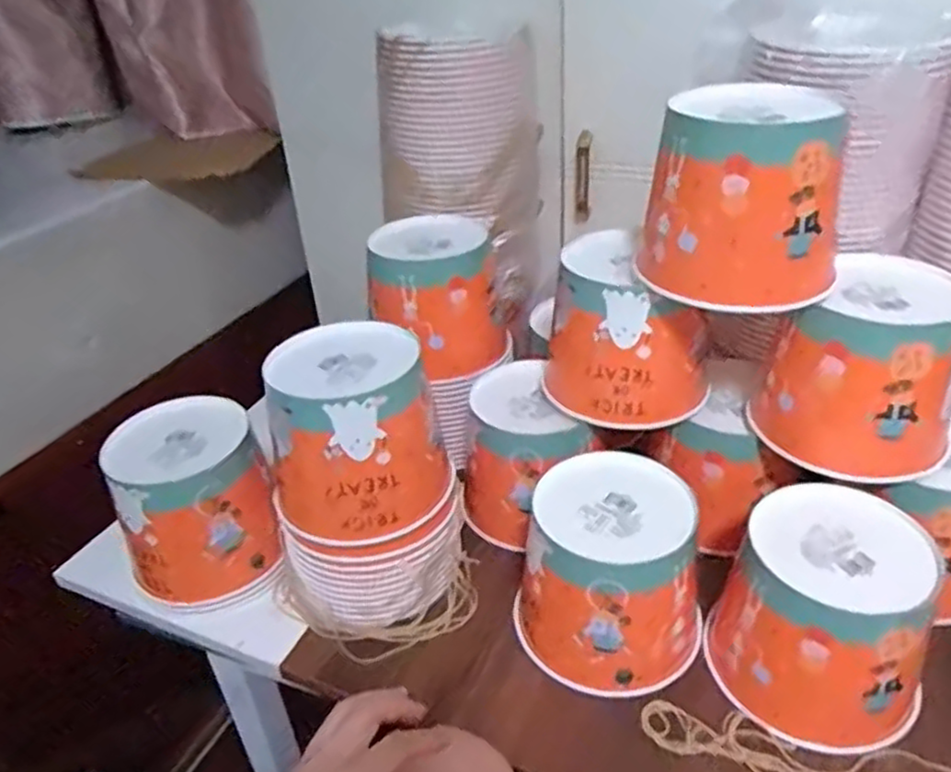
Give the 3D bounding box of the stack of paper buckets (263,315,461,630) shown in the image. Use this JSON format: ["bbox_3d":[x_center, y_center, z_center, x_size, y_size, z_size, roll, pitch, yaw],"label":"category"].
[{"bbox_3d":[-0.099,0.079,0.639,0.152,0.222,0.136,-12,34,-12],"label":"stack of paper buckets"}]

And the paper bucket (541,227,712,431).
[{"bbox_3d":[0.138,-0.050,0.663,0.145,0.130,0.120,5,35,13],"label":"paper bucket"}]

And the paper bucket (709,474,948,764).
[{"bbox_3d":[0.267,0.173,0.555,0.148,0.128,0.152,22,41,33],"label":"paper bucket"}]

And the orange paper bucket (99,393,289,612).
[{"bbox_3d":[-0.253,0.106,0.665,0.122,0.136,0.126,-18,36,-20],"label":"orange paper bucket"}]

